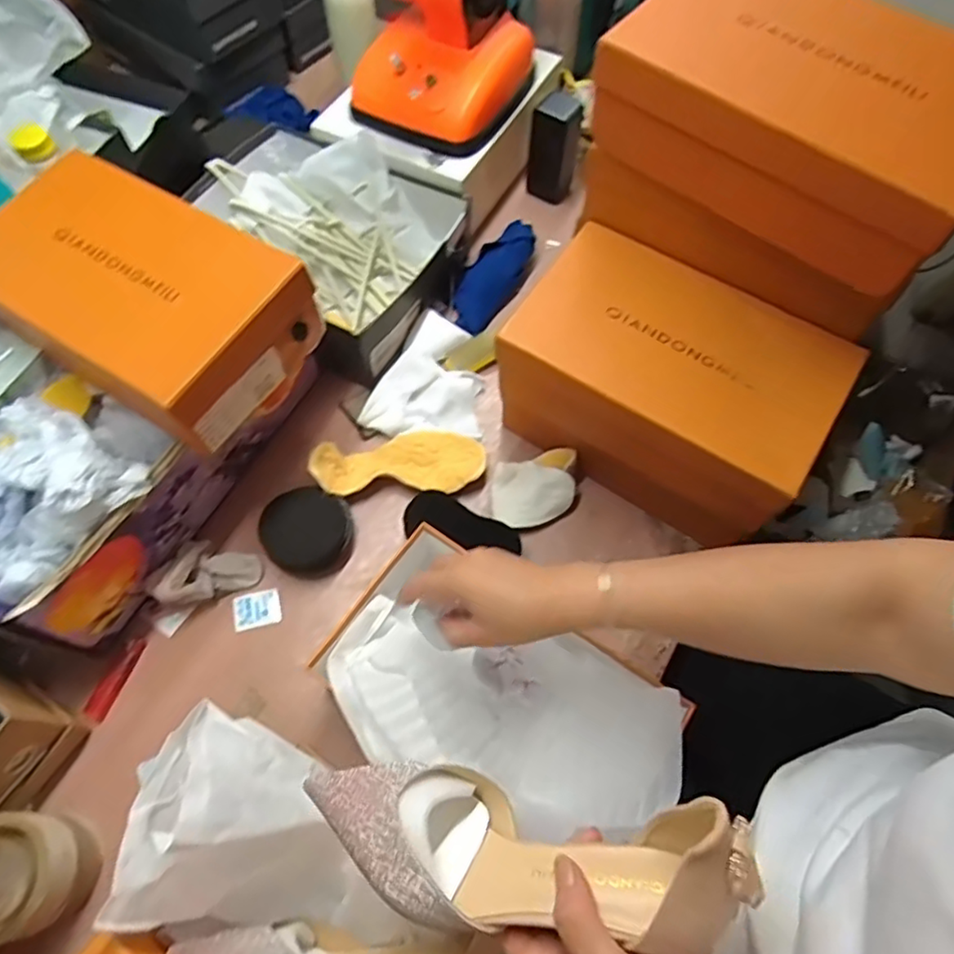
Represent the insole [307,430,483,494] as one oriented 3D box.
[{"bbox_3d":[-0.084,-0.016,0.695,0.186,0.036,0.078,-4,64,-3],"label":"insole"}]

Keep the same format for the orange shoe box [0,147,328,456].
[{"bbox_3d":[-0.309,-0.166,0.579,0.288,0.082,0.176,32,67,13],"label":"orange shoe box"}]

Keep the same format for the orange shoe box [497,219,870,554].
[{"bbox_3d":[0.182,-0.084,0.642,0.276,0.184,0.168,32,67,13],"label":"orange shoe box"}]

